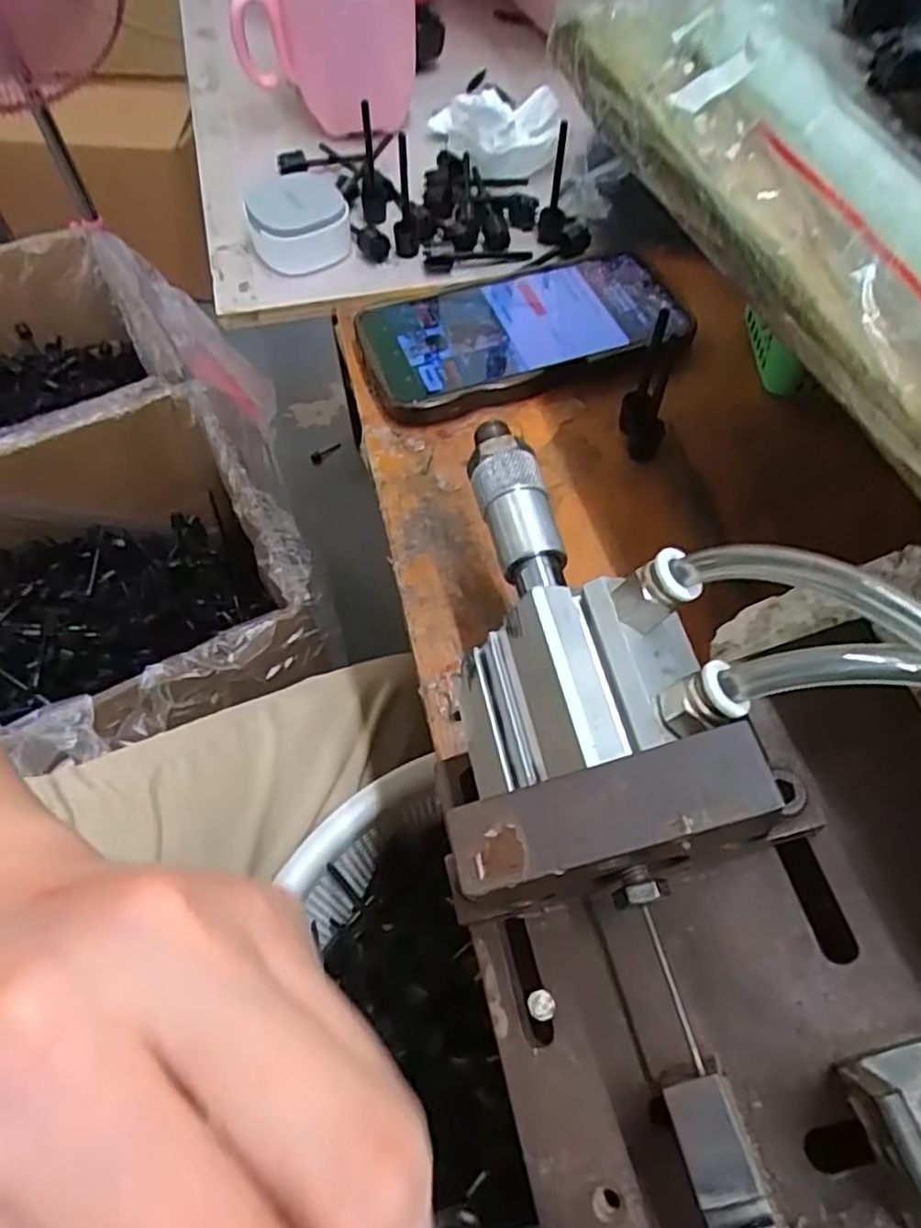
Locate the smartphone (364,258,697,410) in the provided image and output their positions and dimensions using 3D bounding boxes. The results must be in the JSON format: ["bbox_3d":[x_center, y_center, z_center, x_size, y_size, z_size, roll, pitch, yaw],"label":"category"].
[{"bbox_3d":[0.032,-0.148,0.362,0.159,0.016,0.077,-15,62,-9],"label":"smartphone"}]

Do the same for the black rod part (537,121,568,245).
[{"bbox_3d":[0.054,-0.241,0.396,0.015,0.058,0.023,7,60,4],"label":"black rod part"}]

